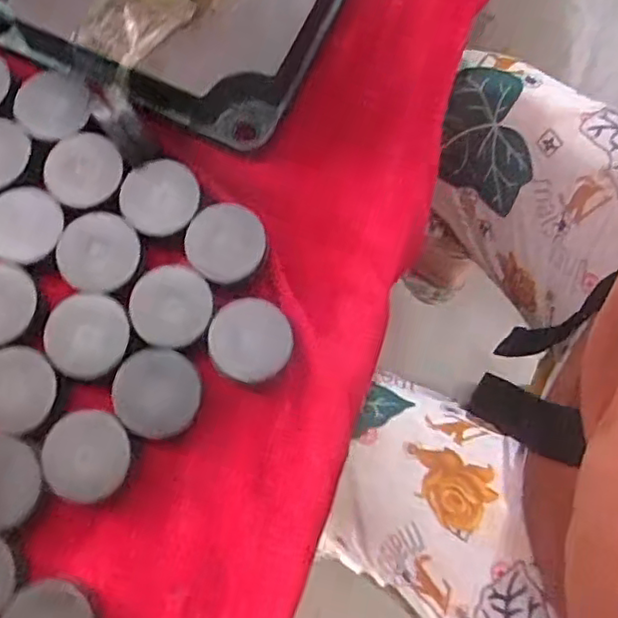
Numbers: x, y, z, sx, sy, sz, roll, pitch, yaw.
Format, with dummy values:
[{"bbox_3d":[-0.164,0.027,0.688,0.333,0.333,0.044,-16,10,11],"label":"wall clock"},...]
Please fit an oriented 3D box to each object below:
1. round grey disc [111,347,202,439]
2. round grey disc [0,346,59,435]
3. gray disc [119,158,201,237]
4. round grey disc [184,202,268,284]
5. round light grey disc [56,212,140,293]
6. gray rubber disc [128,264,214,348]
[{"bbox_3d":[-0.059,0.032,0.247,0.032,0.004,0.033,0,76,-1],"label":"round grey disc"},{"bbox_3d":[-0.112,0.031,0.244,0.030,0.004,0.032,0,76,-1],"label":"round grey disc"},{"bbox_3d":[-0.062,-0.047,0.264,0.031,0.004,0.032,0,76,-1],"label":"gray disc"},{"bbox_3d":[-0.034,-0.027,0.260,0.031,0.004,0.032,0,76,-1],"label":"round grey disc"},{"bbox_3d":[-0.085,-0.023,0.257,0.031,0.004,0.031,0,76,-1],"label":"round light grey disc"},{"bbox_3d":[-0.055,-0.002,0.253,0.032,0.004,0.032,0,76,-1],"label":"gray rubber disc"}]

